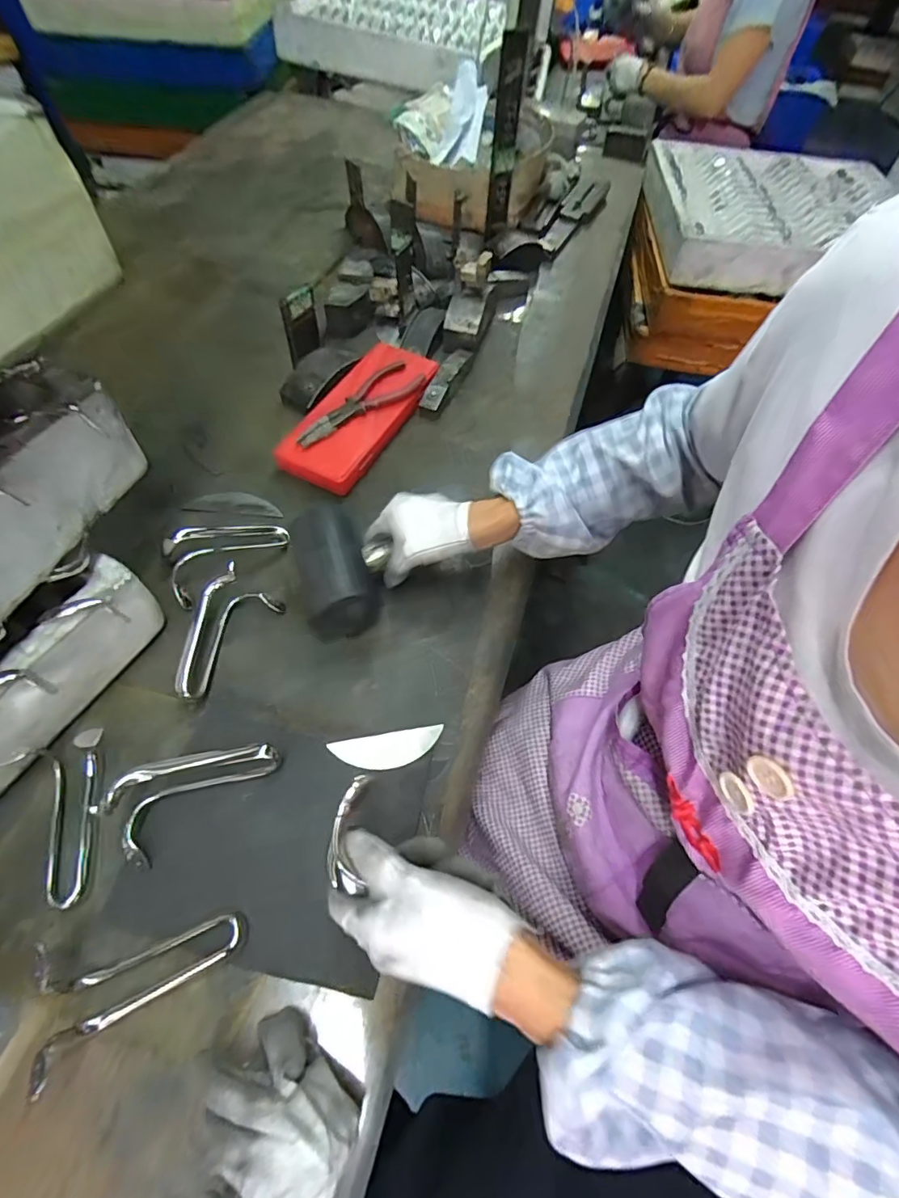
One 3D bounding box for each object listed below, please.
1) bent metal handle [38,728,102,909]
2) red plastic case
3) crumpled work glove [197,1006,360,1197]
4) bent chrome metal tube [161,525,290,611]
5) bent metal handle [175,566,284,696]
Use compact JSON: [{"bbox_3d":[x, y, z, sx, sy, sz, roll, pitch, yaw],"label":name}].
[{"bbox_3d":[-0.291,0.166,0.392,0.038,0.014,0.125,-13,66,-18],"label":"bent metal handle"},{"bbox_3d":[-0.111,-0.241,0.639,0.106,0.035,0.251,24,60,11],"label":"red plastic case"},{"bbox_3d":[-0.104,0.305,0.294,0.095,0.067,0.071,41,64,20],"label":"crumpled work glove"},{"bbox_3d":[-0.222,-0.043,0.513,0.123,0.042,0.067,-23,63,-17],"label":"bent chrome metal tube"},{"bbox_3d":[-0.216,0.034,0.471,0.051,0.038,0.124,26,60,12],"label":"bent metal handle"}]

